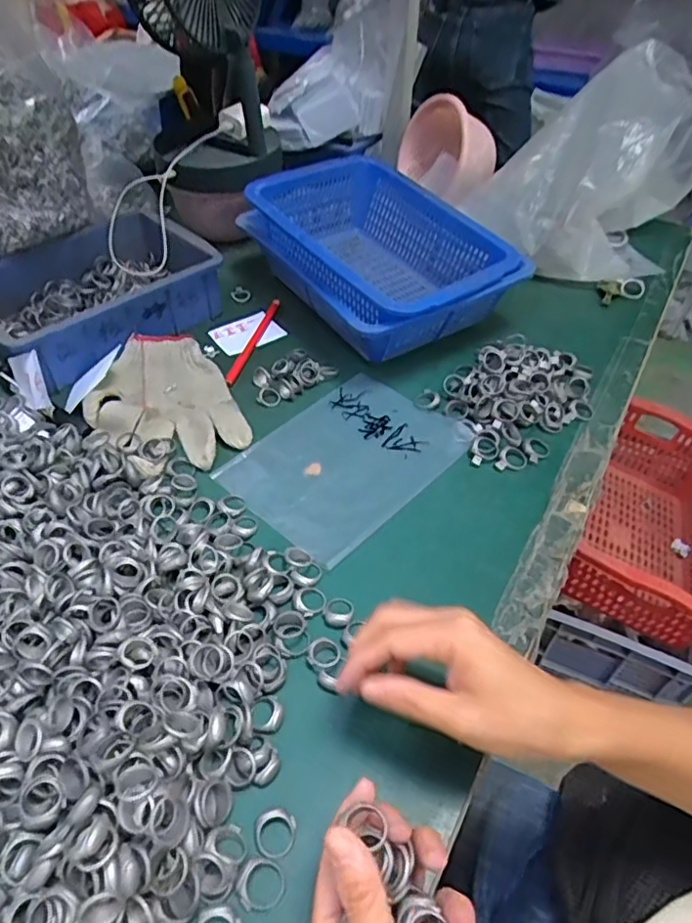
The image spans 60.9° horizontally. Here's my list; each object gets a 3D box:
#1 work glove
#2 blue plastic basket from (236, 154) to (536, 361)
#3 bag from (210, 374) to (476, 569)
[{"bbox_3d":[-0.181,-0.066,0.570,0.129,0.019,0.199,-20,51,-18],"label":"work glove"},{"bbox_3d":[0.036,-0.229,0.656,0.199,0.106,0.286,-29,54,-25],"label":"blue plastic basket"},{"bbox_3d":[0.001,-0.006,0.536,0.146,0.010,0.198,34,55,27],"label":"bag"}]

